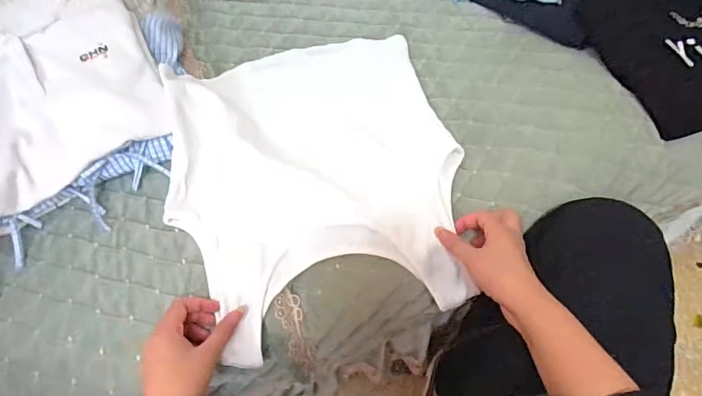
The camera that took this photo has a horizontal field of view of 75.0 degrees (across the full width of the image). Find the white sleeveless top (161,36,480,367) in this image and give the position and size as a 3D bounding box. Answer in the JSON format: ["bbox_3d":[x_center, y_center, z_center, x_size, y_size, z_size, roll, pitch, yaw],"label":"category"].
[{"bbox_3d":[-0.047,-0.044,0.570,0.333,0.060,0.401,-15,57,-5],"label":"white sleeveless top"}]

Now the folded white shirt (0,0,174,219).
[{"bbox_3d":[-0.438,-0.142,0.605,0.339,0.060,0.322,-28,72,-19],"label":"folded white shirt"}]

